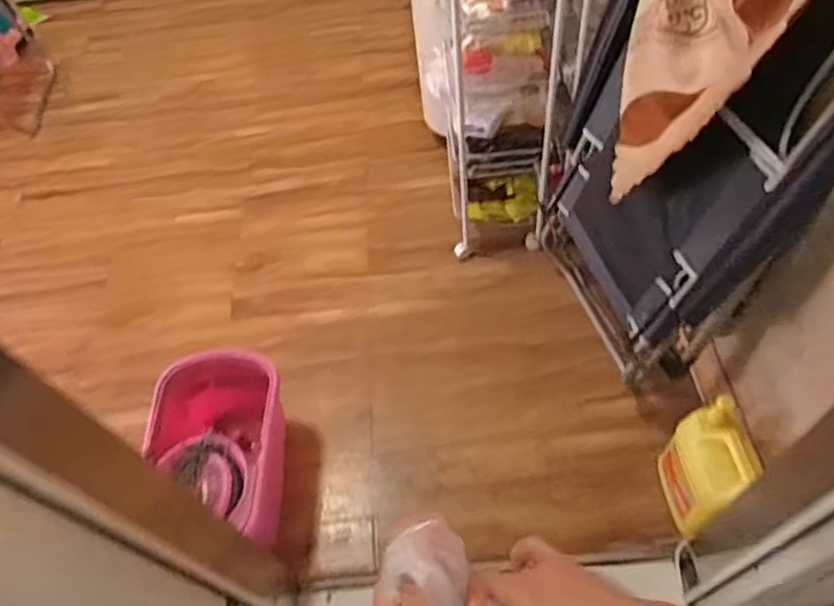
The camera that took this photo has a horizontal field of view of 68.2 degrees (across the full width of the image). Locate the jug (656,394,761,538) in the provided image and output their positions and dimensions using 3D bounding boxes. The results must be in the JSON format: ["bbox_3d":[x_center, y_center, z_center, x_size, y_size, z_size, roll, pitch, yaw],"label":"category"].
[{"bbox_3d":[0.580,0.328,1.215,0.117,0.260,0.180,-11,55,-1],"label":"jug"}]

